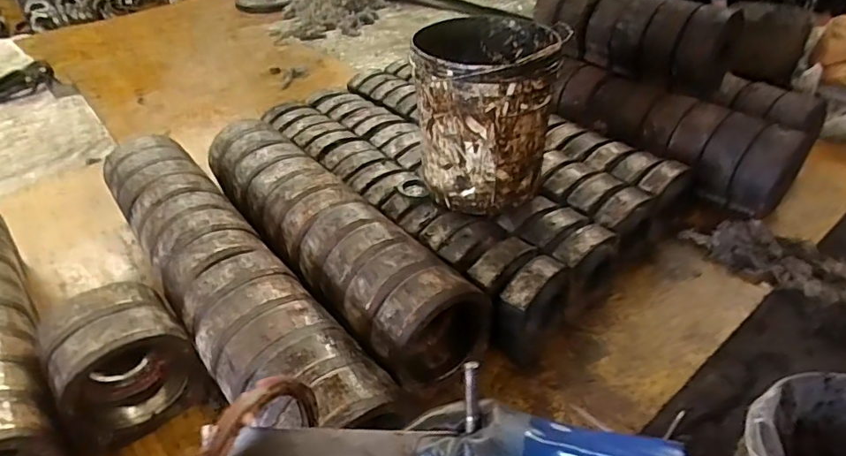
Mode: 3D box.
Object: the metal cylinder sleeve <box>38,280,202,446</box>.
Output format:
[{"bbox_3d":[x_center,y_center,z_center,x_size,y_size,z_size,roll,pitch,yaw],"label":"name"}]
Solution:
[{"bbox_3d":[-0.585,0.260,1.032,0.227,0.232,0.192,-28,47,-28],"label":"metal cylinder sleeve"}]

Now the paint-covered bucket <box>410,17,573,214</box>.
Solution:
[{"bbox_3d":[0.138,-0.261,1.197,0.292,0.372,0.298,-2,38,2],"label":"paint-covered bucket"}]

